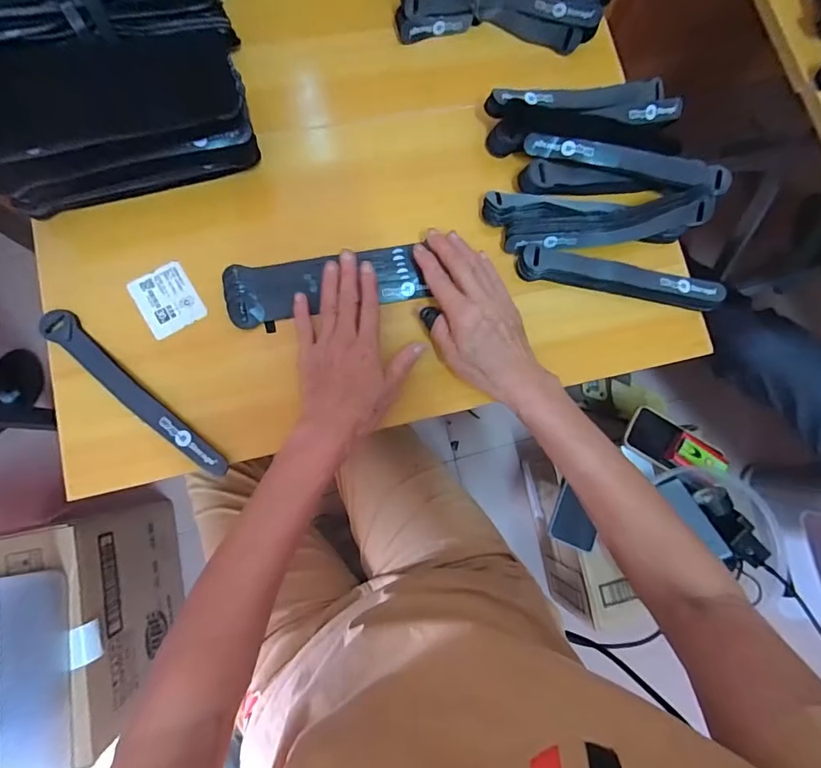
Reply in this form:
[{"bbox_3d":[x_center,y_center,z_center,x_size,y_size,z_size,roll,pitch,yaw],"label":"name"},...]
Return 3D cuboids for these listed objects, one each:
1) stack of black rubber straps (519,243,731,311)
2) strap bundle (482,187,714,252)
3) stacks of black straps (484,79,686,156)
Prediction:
[{"bbox_3d":[0.200,-0.100,0.426,0.196,0.015,0.028,10,81,-4],"label":"stack of black rubber straps"},{"bbox_3d":[0.177,-0.155,0.424,0.206,0.031,0.052,1,82,-6],"label":"strap bundle"},{"bbox_3d":[0.175,-0.267,0.448,0.203,0.044,0.058,-14,84,-7],"label":"stacks of black straps"}]

